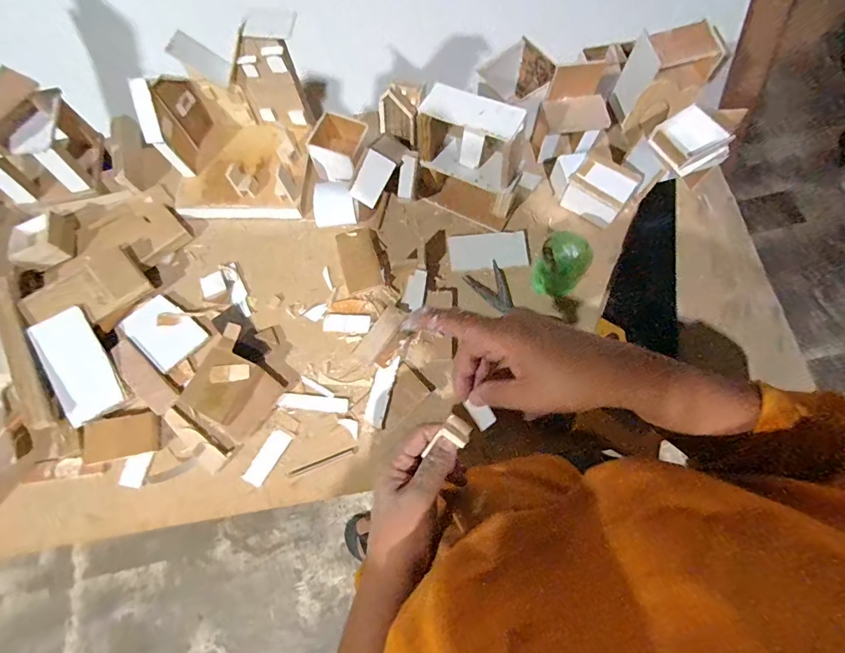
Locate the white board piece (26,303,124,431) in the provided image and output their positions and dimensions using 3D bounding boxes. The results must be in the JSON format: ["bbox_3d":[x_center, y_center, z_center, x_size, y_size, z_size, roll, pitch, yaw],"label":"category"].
[{"bbox_3d":[-0.405,0.045,0.489,0.061,0.008,0.130,-27,87,-16],"label":"white board piece"}]

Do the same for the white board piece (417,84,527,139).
[{"bbox_3d":[0.053,-0.229,0.443,0.105,0.011,0.040,25,74,11],"label":"white board piece"}]

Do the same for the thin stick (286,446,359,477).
[{"bbox_3d":[-0.112,0.154,0.472,0.083,0.004,0.009,-20,72,-5],"label":"thin stick"}]

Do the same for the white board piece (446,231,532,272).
[{"bbox_3d":[0.088,-0.103,0.553,0.101,0.007,0.058,-5,71,0],"label":"white board piece"}]

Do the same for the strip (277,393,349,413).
[{"bbox_3d":[-0.129,0.090,0.494,0.083,0.004,0.016,5,71,3],"label":"strip"}]

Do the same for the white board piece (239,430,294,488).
[{"bbox_3d":[-0.176,0.149,0.474,0.025,0.004,0.064,29,74,11],"label":"white board piece"}]

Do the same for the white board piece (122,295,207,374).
[{"bbox_3d":[-0.326,0.005,0.525,0.094,0.014,0.066,40,77,14],"label":"white board piece"}]

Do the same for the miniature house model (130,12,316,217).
[{"bbox_3d":[-0.252,-0.253,0.542,0.184,0.139,0.168,1,71,2],"label":"miniature house model"}]

